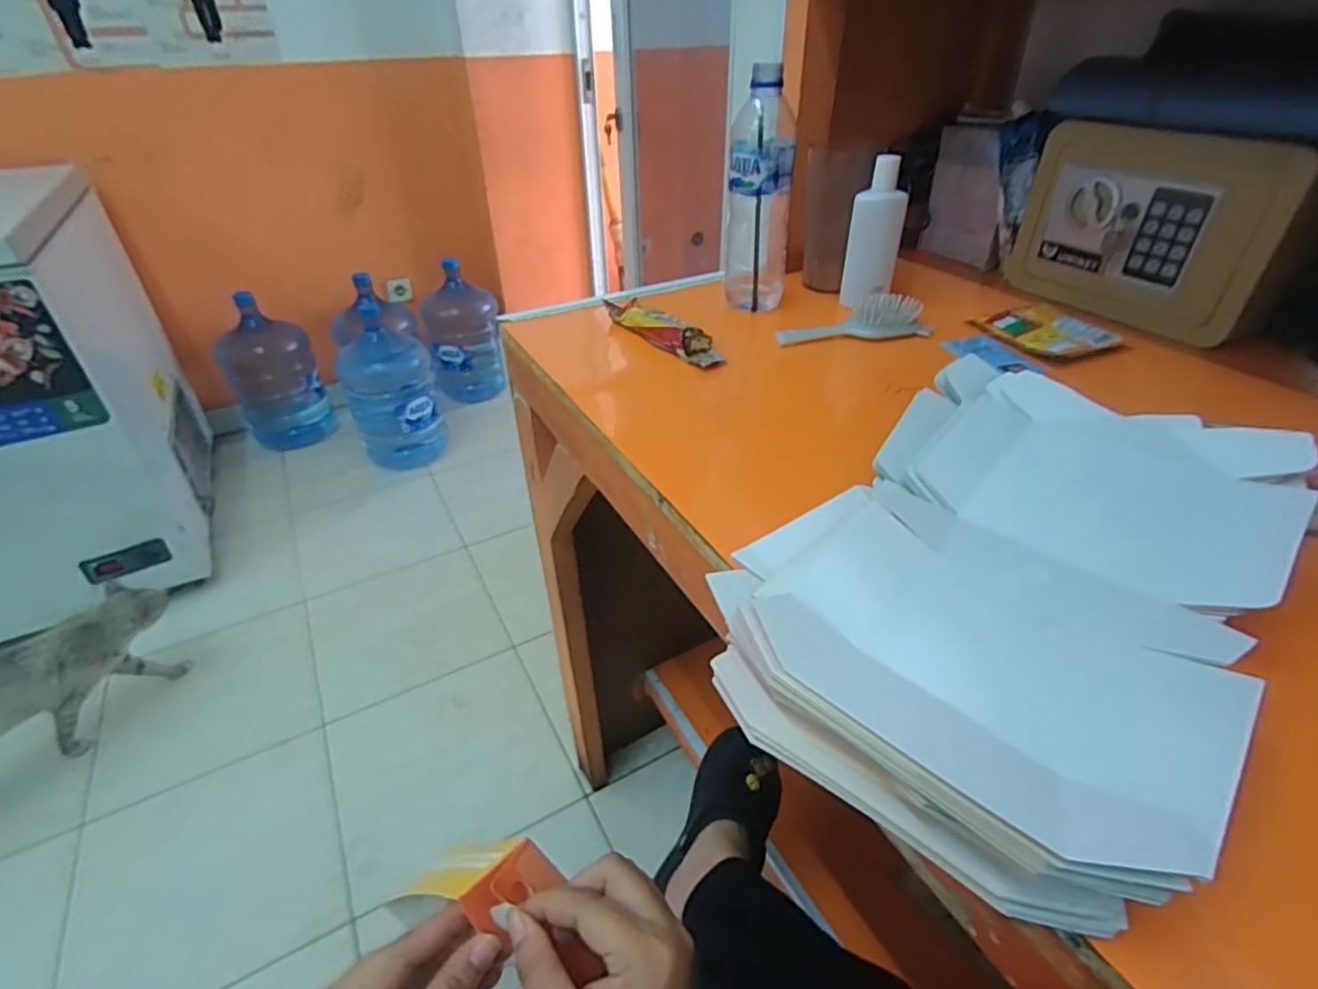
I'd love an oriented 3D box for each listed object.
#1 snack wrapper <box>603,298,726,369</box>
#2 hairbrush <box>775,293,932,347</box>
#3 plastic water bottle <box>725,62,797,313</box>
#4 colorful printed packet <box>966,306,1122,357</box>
[{"bbox_3d":[0.004,-0.165,0.643,0.039,0.027,0.160,-26,43,-30],"label":"snack wrapper"},{"bbox_3d":[0.193,-0.176,0.645,0.149,0.037,0.034,-4,37,-4],"label":"hairbrush"},{"bbox_3d":[0.105,-0.307,0.660,0.064,0.217,0.062,6,37,9],"label":"plastic water bottle"},{"bbox_3d":[0.380,-0.163,0.631,0.083,0.015,0.118,-17,40,-21],"label":"colorful printed packet"}]

